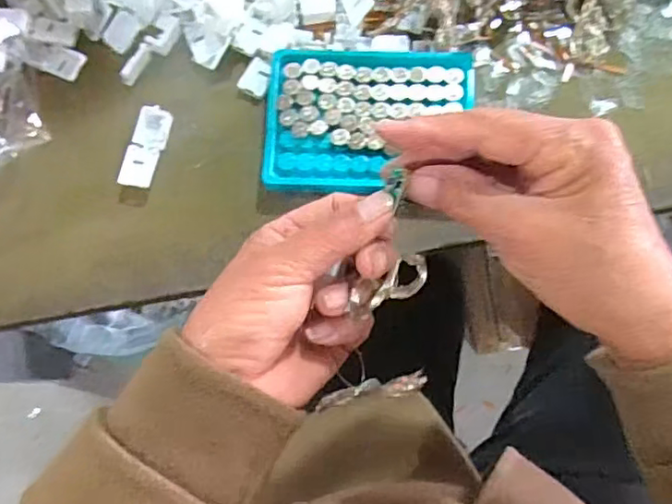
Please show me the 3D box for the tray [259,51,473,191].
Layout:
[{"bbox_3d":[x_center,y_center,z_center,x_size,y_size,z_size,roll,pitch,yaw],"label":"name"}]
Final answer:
[{"bbox_3d":[0.021,-0.084,0.379,0.130,0.017,0.090,0,78,2],"label":"tray"}]

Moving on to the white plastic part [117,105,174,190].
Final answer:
[{"bbox_3d":[-0.124,-0.068,0.386,0.020,0.013,0.054,15,79,5],"label":"white plastic part"}]

